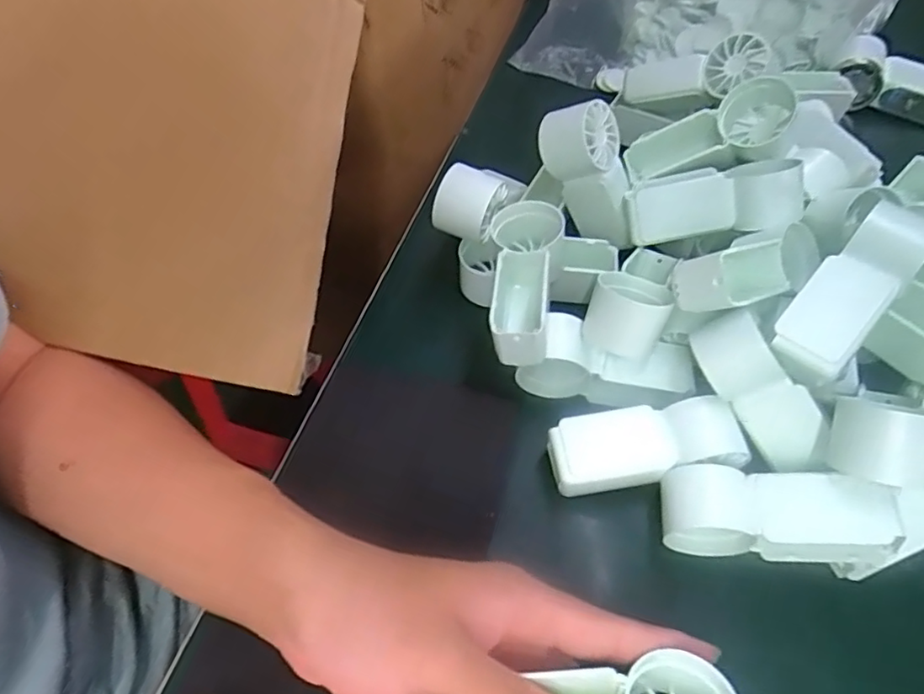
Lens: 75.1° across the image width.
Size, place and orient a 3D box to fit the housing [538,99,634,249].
[{"bbox_3d":[0.080,-0.104,0.366,0.036,0.086,0.039,-35,27,-20],"label":"housing"}]

